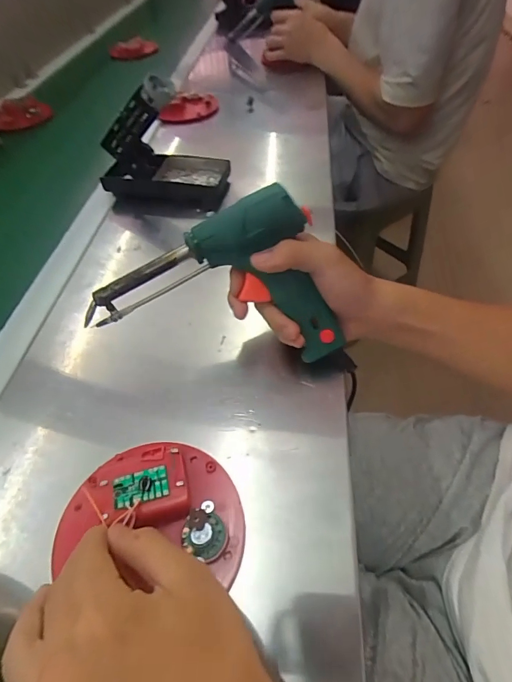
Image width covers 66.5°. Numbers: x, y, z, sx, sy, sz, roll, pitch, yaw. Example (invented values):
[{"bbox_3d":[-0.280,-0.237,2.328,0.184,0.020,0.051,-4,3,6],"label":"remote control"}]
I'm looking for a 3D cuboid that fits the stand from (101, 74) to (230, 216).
[{"bbox_3d":[-0.124,-0.257,0.518,0.173,0.128,0.091,9,52,10],"label":"stand"}]

